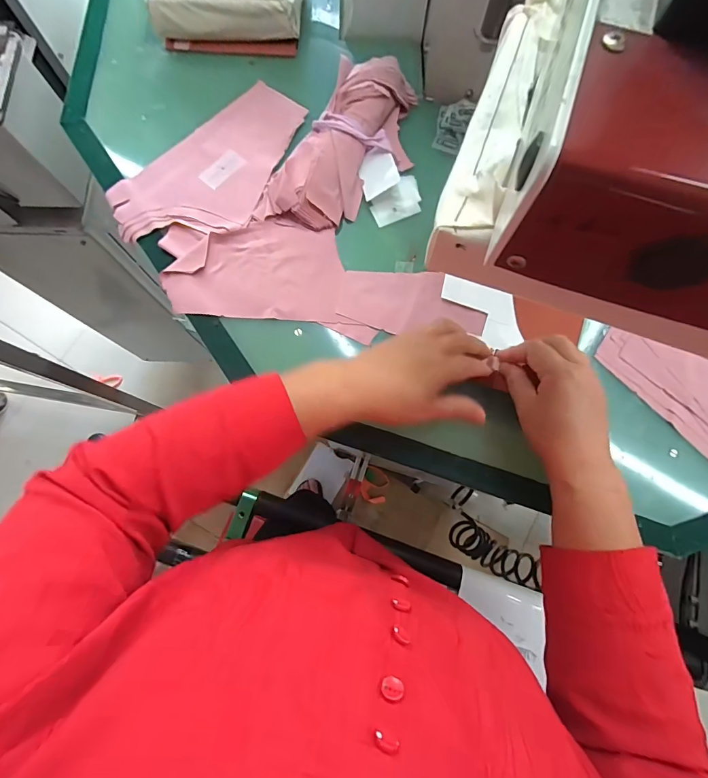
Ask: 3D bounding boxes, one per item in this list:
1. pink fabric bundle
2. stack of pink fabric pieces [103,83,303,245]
[{"bbox_3d":[-0.004,-0.252,0.402,0.102,0.035,0.216,33,80,6],"label":"pink fabric bundle"},{"bbox_3d":[-0.149,-0.243,0.420,0.134,0.014,0.229,32,80,6],"label":"stack of pink fabric pieces"}]

